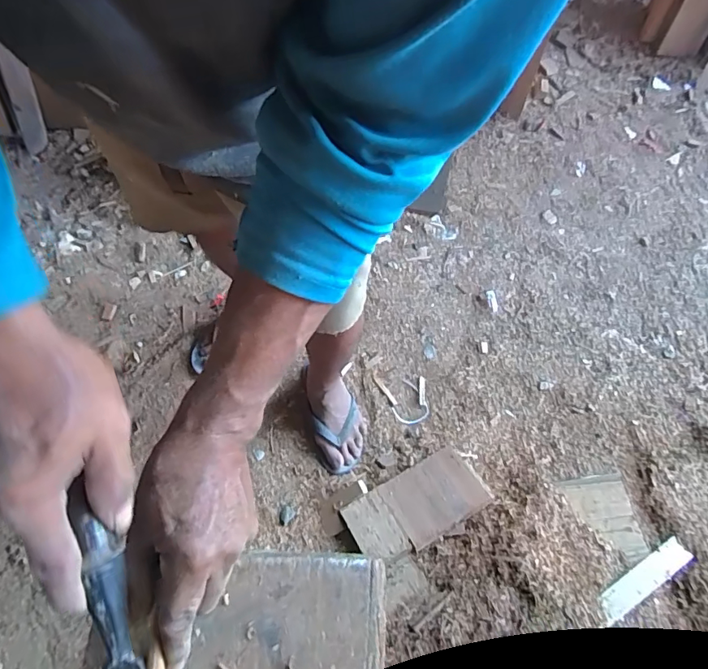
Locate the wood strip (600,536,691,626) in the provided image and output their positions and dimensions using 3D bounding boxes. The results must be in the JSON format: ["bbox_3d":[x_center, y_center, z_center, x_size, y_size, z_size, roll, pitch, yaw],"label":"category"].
[{"bbox_3d":[0.536,0.454,0.896,0.224,0.008,0.047,-22,63,-20],"label":"wood strip"}]

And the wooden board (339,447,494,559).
[{"bbox_3d":[0.120,0.336,0.951,0.265,0.017,0.139,-27,51,-12],"label":"wooden board"}]

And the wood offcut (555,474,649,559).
[{"bbox_3d":[0.498,0.362,0.959,0.125,0.012,0.153,-8,59,-4],"label":"wood offcut"}]

